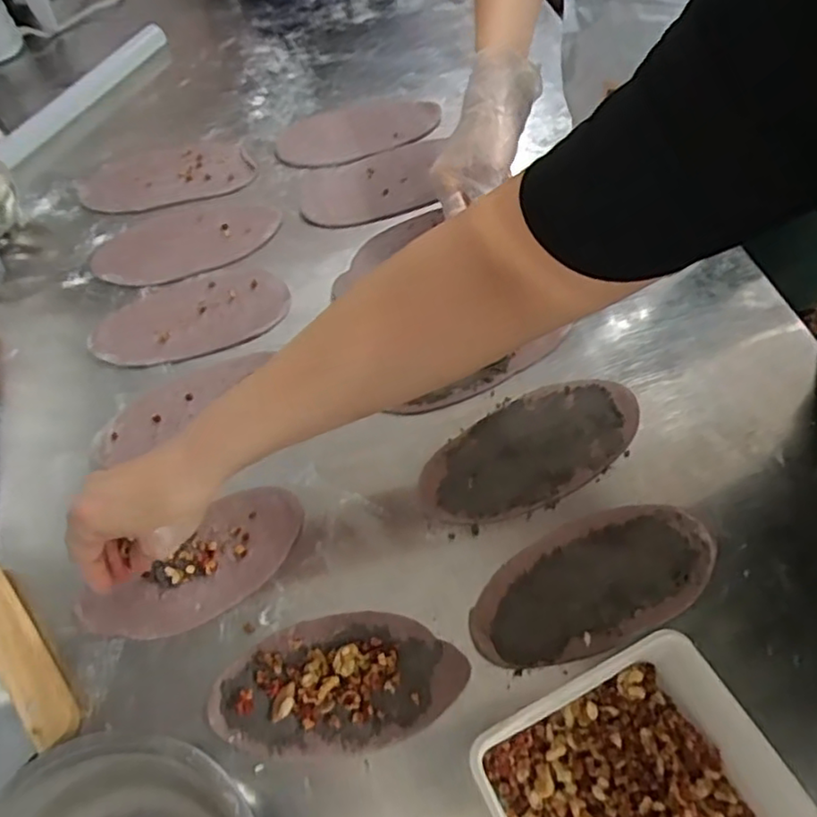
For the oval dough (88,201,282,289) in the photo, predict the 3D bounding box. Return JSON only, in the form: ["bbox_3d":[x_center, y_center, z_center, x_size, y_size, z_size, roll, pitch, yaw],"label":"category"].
[{"bbox_3d":[-0.224,-0.170,0.646,0.183,0.008,0.094,-18,61,-8],"label":"oval dough"}]

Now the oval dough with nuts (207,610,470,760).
[{"bbox_3d":[-0.048,0.184,0.429,0.167,0.016,0.086,-8,60,-3],"label":"oval dough with nuts"}]

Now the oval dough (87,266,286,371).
[{"bbox_3d":[-0.204,-0.089,0.597,0.177,0.009,0.090,-16,60,-7],"label":"oval dough"}]

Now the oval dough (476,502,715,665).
[{"bbox_3d":[0.133,0.125,0.460,0.184,0.009,0.086,-21,61,-10],"label":"oval dough"}]

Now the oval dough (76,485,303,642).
[{"bbox_3d":[-0.155,0.118,0.470,0.166,0.013,0.070,-32,63,-18],"label":"oval dough"}]

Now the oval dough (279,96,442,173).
[{"bbox_3d":[-0.056,-0.321,0.730,0.189,0.006,0.098,-27,62,-13],"label":"oval dough"}]

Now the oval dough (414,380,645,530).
[{"bbox_3d":[0.102,0.033,0.517,0.192,0.009,0.089,-29,63,-14],"label":"oval dough"}]

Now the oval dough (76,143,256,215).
[{"bbox_3d":[-0.267,-0.256,0.701,0.183,0.009,0.082,-17,61,-8],"label":"oval dough"}]

